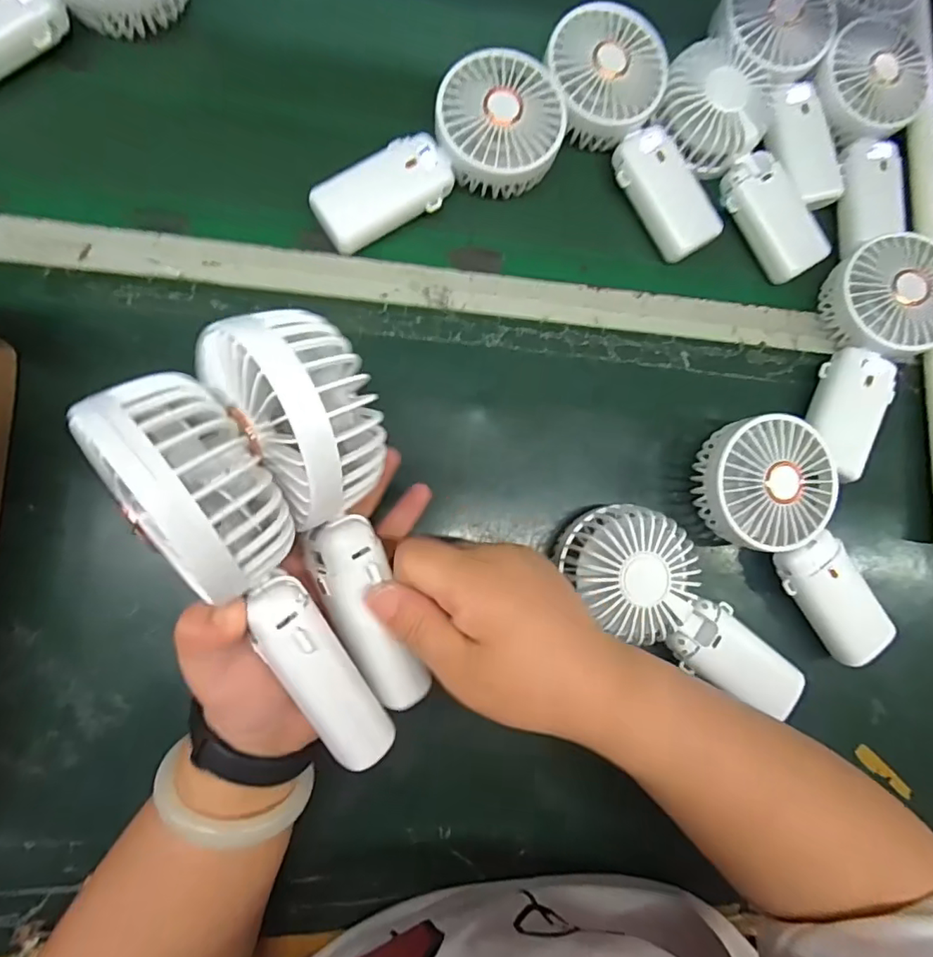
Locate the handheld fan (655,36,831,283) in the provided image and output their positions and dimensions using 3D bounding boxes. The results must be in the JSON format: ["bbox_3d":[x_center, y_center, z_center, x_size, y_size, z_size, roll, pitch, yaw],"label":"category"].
[{"bbox_3d":[0.215,-0.236,0.406,0.080,0.034,0.182,-43,91,-10],"label":"handheld fan"}]

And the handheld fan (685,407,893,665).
[{"bbox_3d":[0.229,0.037,0.373,0.086,0.048,0.186,-43,91,-10],"label":"handheld fan"}]

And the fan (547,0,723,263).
[{"bbox_3d":[0.118,-0.247,0.397,0.083,0.036,0.178,-23,88,-9],"label":"fan"}]

